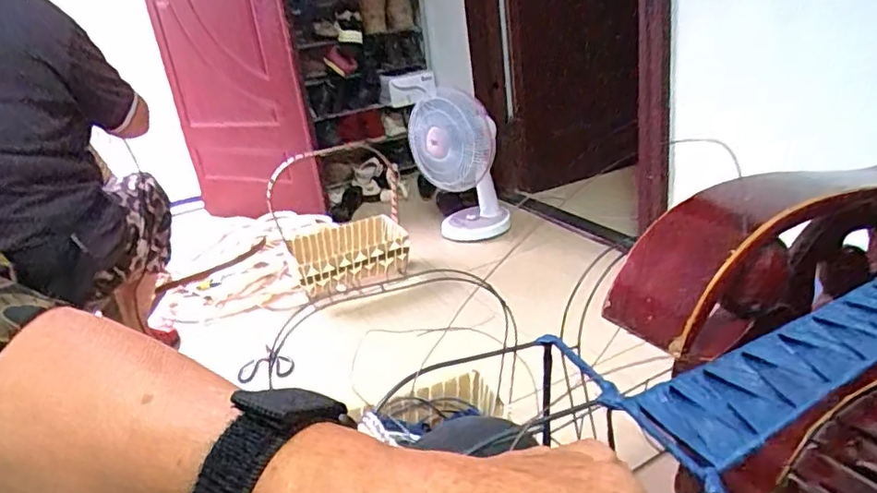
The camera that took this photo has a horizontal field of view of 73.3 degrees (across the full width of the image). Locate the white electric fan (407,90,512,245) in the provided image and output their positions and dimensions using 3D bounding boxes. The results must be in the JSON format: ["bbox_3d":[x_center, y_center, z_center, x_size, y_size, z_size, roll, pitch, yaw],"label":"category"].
[{"bbox_3d":[0.065,-0.279,1.952,0.291,0.464,0.312,-8,24,-1],"label":"white electric fan"}]

